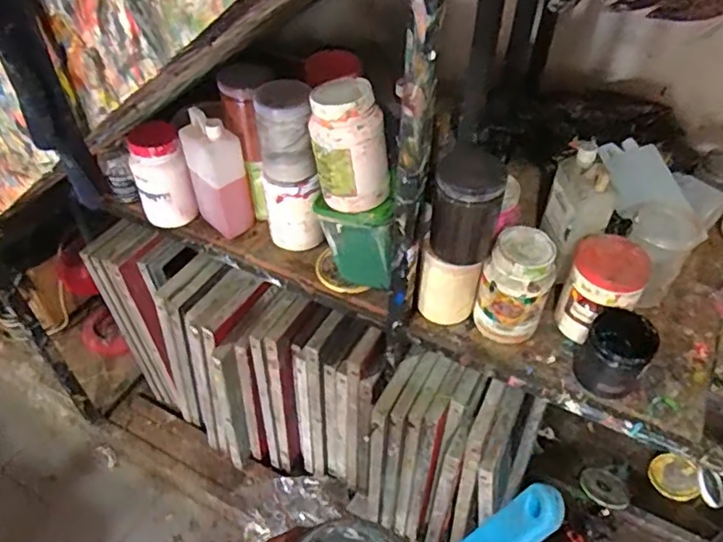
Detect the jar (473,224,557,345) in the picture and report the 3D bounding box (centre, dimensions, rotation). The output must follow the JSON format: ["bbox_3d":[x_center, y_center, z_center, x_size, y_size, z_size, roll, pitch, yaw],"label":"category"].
[{"bbox_3d":[0.221,0.029,0.858,0.094,0.177,0.087,1,47,-1],"label":"jar"}]

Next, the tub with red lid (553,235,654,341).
[{"bbox_3d":[0.349,0.035,0.865,0.101,0.147,0.110,23,51,19],"label":"tub with red lid"}]

